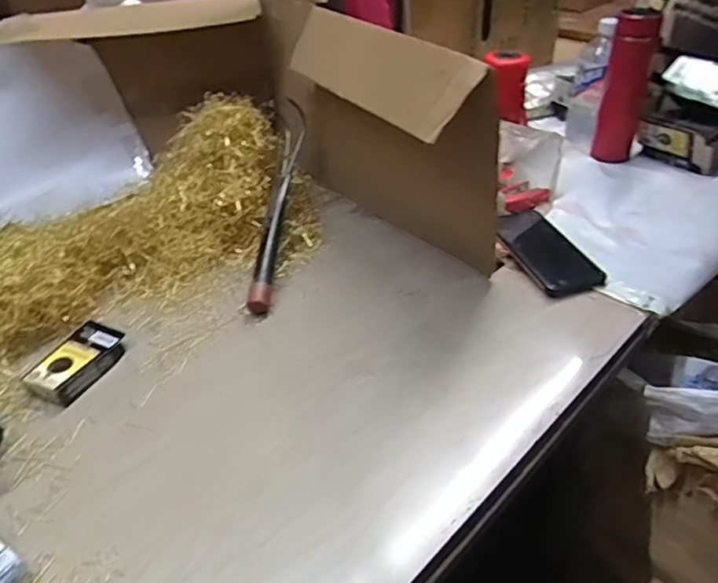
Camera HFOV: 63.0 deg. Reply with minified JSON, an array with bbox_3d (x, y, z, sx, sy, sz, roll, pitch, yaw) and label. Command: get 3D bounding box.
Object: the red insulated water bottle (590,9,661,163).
[{"bbox_3d":[0.445,-0.326,0.981,0.071,0.317,0.077,20,71,24],"label":"red insulated water bottle"}]

